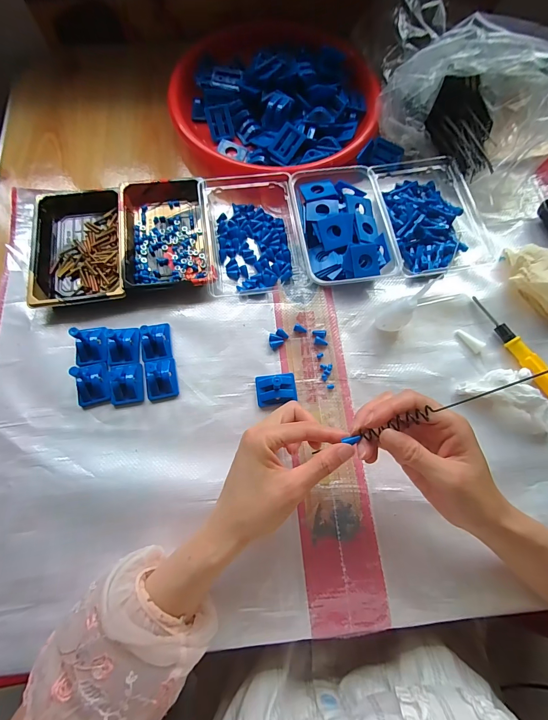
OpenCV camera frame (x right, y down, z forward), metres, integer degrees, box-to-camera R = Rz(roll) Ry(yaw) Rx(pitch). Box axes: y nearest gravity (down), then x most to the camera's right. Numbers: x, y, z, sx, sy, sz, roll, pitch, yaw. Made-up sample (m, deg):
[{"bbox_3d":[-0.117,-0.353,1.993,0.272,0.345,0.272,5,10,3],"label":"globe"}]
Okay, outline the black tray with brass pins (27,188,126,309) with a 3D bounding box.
[{"bbox_3d":[-0.240,-0.142,0.415,0.108,0.023,0.167,-9,72,-4],"label":"black tray with brass pins"}]

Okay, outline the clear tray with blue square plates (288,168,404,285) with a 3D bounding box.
[{"bbox_3d":[0.084,-0.167,0.424,0.106,0.036,0.159,-8,71,-4],"label":"clear tray with blue square plates"}]

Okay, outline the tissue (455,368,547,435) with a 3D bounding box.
[{"bbox_3d":[0.256,0.039,0.357,0.098,0.040,0.051,24,72,7],"label":"tissue"}]

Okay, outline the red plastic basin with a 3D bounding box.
[{"bbox_3d":[0.001,-0.388,0.495,0.289,0.059,0.289,0,71,-1],"label":"red plastic basin"}]

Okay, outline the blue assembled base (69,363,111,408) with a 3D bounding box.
[{"bbox_3d":[-0.195,0.021,0.350,0.034,0.039,0.044,-8,71,-4],"label":"blue assembled base"}]

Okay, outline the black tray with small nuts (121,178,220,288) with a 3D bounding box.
[{"bbox_3d":[-0.134,-0.161,0.422,0.103,0.030,0.161,-7,71,-4],"label":"black tray with small nuts"}]

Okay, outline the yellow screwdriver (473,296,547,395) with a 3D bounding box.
[{"bbox_3d":[0.280,-0.016,0.387,0.014,0.018,0.141,-29,74,-10],"label":"yellow screwdriver"}]

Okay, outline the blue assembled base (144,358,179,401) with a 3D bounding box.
[{"bbox_3d":[-0.126,0.019,0.371,0.034,0.019,0.045,-11,72,-5],"label":"blue assembled base"}]

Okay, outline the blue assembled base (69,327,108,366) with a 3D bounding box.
[{"bbox_3d":[-0.206,-0.020,0.365,0.037,0.038,0.038,-12,72,-5],"label":"blue assembled base"}]

